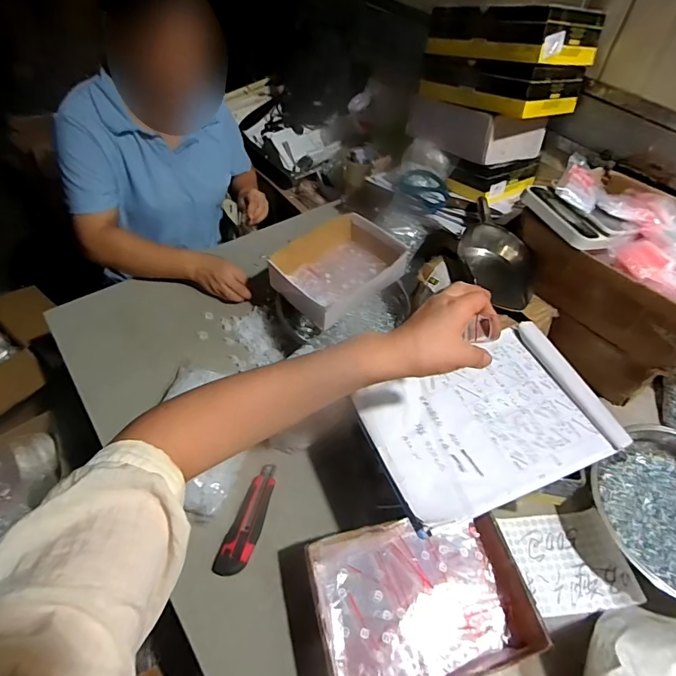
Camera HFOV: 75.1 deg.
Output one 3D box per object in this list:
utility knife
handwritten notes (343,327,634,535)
[{"bbox_3d":[-0.123,0.252,0.623,0.043,0.022,0.158,15,51,9],"label":"utility knife"},{"bbox_3d":[0.190,0.106,0.561,0.297,0.017,0.197,-18,54,-17],"label":"handwritten notes"}]

